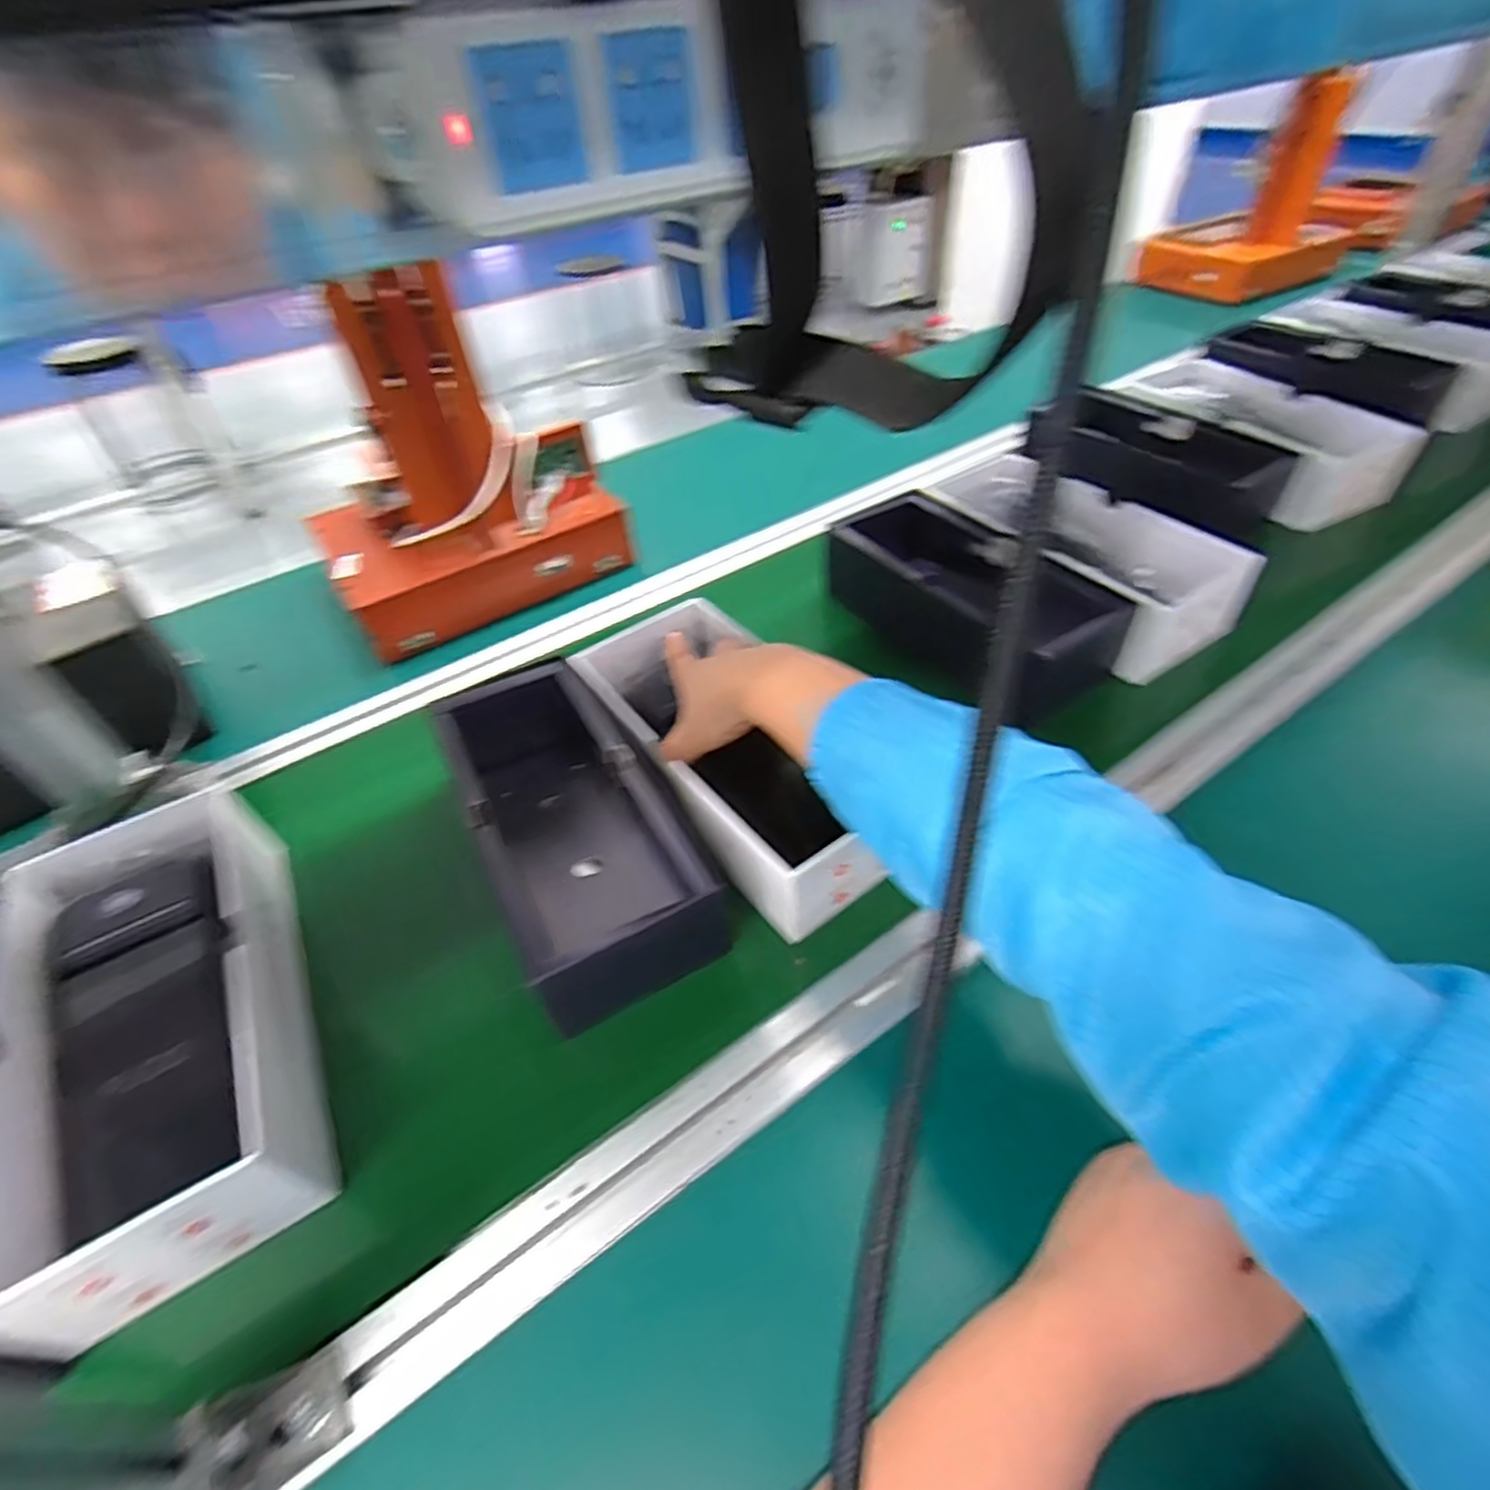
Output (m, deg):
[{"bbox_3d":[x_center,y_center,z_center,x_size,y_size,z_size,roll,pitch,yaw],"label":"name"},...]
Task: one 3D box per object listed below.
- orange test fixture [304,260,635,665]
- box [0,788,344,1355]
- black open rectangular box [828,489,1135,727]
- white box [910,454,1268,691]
[{"bbox_3d":[-0.280,-0.272,0.659,0.262,0.270,0.163,-28,51,-18],"label":"orange test fixture"},{"bbox_3d":[-0.328,0.147,0.397,0.126,0.072,0.278,-27,51,-17],"label":"box"},{"bbox_3d":[0.189,-0.132,0.634,0.108,0.083,0.258,-32,53,-21],"label":"black open rectangular box"},{"bbox_3d":[0.289,-0.181,0.655,0.124,0.066,0.284,-29,52,-19],"label":"white box"}]

